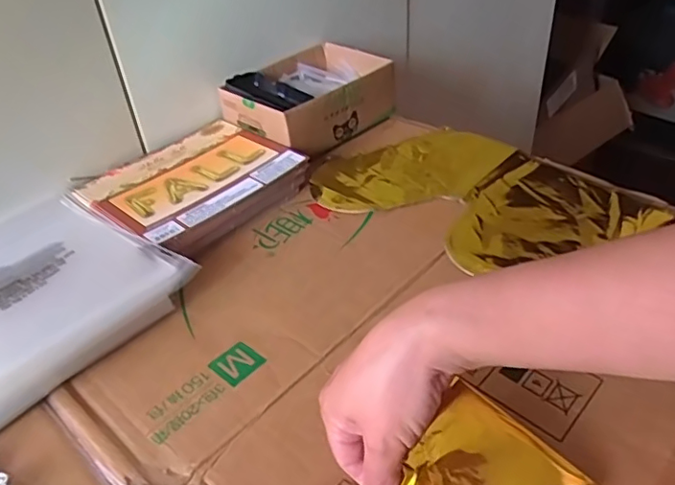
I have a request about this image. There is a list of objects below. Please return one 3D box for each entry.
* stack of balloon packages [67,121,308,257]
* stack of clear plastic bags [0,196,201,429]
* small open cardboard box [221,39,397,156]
[{"bbox_3d":[-0.150,-0.061,0.612,0.174,0.029,0.189,25,48,32],"label":"stack of balloon packages"},{"bbox_3d":[-0.282,0.047,0.492,0.236,0.035,0.220,25,48,32],"label":"stack of clear plastic bags"},{"bbox_3d":[-0.033,-0.175,0.704,0.184,0.066,0.134,-33,47,-30],"label":"small open cardboard box"}]

